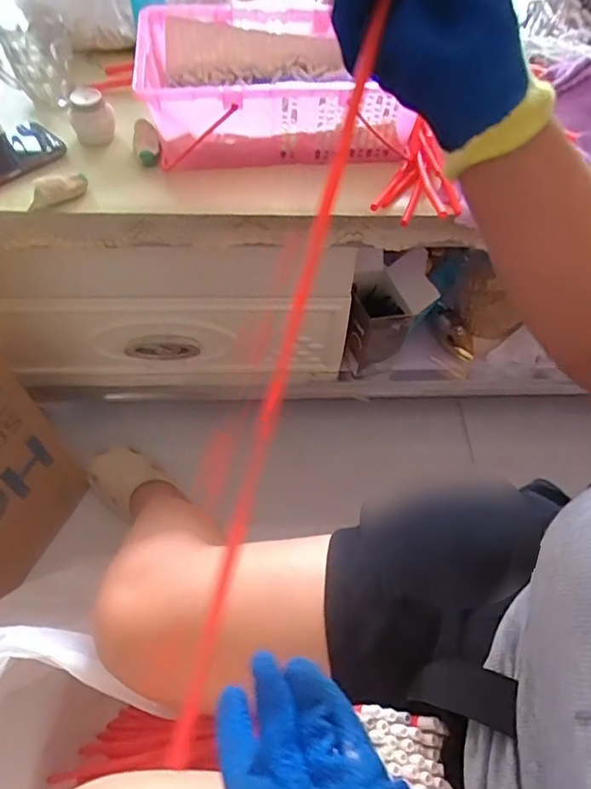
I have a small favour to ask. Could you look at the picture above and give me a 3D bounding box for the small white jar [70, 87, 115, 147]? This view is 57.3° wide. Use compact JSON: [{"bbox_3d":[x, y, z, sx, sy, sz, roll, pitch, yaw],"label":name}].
[{"bbox_3d":[-0.244,-0.334,0.650,0.050,0.047,0.044,-14,58,-11],"label":"small white jar"}]

